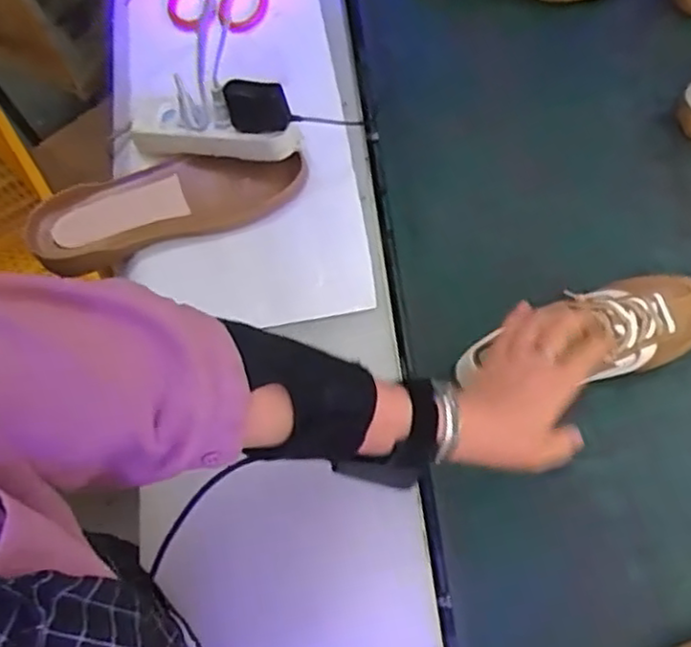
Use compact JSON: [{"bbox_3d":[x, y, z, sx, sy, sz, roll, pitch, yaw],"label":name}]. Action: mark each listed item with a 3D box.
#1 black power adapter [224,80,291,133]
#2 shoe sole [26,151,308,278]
[{"bbox_3d":[-0.081,-0.202,0.651,0.061,0.047,0.022,12,67,6],"label":"black power adapter"},{"bbox_3d":[-0.178,-0.118,0.699,0.274,0.037,0.098,-15,67,-5],"label":"shoe sole"}]

